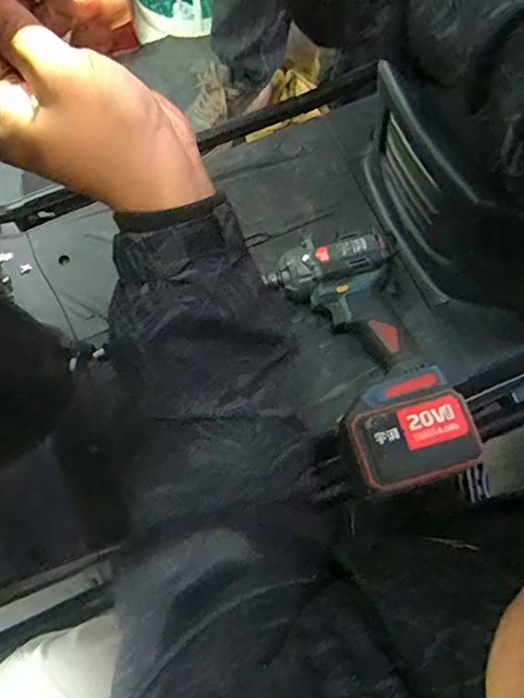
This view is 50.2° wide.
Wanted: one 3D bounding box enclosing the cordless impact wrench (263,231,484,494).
[{"bbox_3d":[0.103,0.009,0.563,0.116,0.080,0.261,-17,72,-8],"label":"cordless impact wrench"}]

